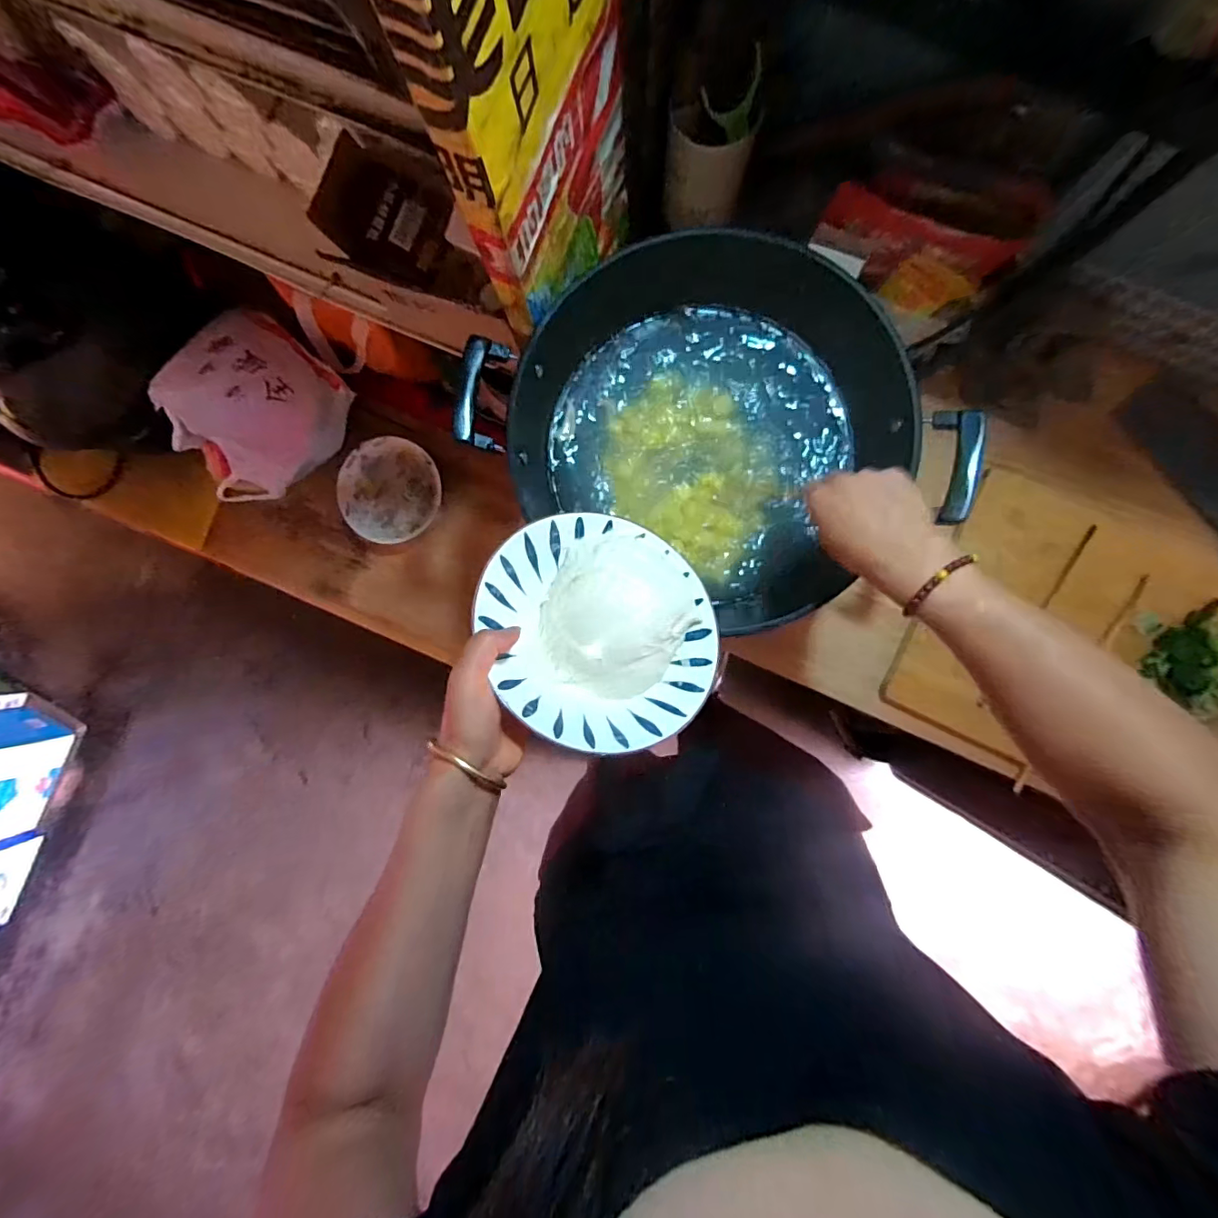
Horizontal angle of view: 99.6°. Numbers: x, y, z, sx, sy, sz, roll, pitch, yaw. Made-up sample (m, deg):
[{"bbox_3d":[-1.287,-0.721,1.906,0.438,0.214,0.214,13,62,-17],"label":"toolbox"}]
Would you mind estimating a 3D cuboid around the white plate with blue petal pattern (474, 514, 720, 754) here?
[{"bbox_3d":[-0.009,0.018,0.416,0.191,0.059,0.190,5,68,-13],"label":"white plate with blue petal pattern"}]

